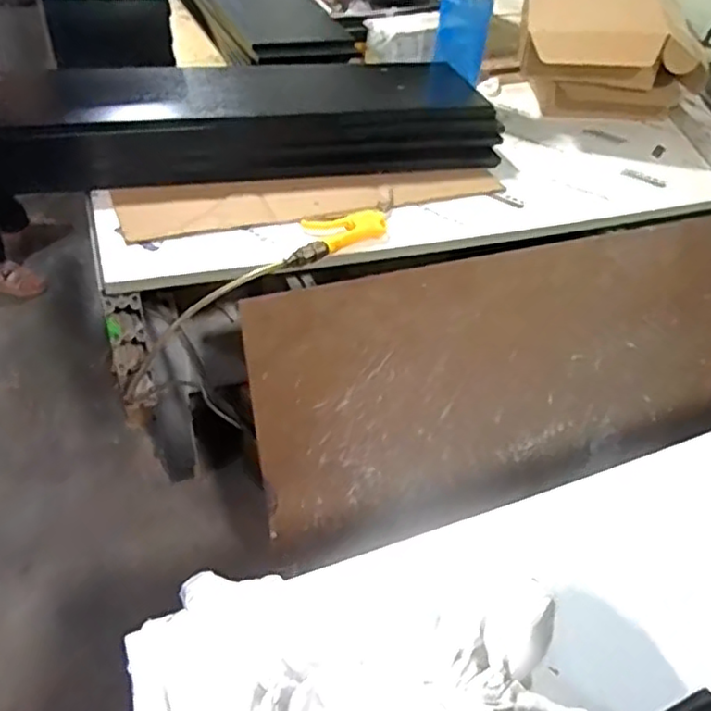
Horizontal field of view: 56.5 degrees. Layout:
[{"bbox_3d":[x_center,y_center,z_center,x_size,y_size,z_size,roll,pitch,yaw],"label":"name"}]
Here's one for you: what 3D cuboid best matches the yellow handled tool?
[{"bbox_3d":[-0.017,-0.197,0.996,0.240,0.023,0.097,-22,50,-27],"label":"yellow handled tool"}]

